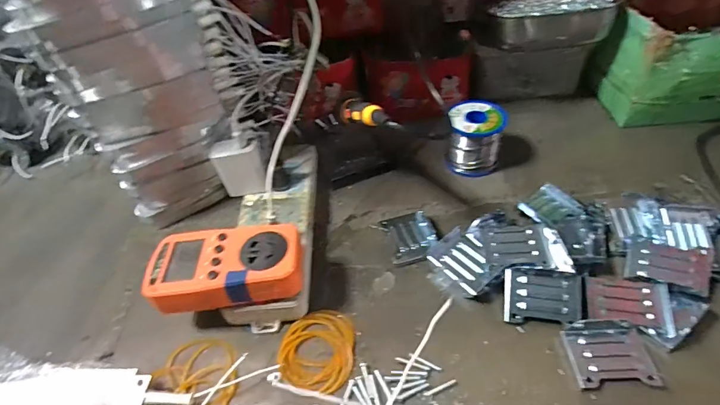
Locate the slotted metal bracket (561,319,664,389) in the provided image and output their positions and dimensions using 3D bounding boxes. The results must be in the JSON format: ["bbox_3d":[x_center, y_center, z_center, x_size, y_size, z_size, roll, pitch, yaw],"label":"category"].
[{"bbox_3d":[0.195,0.117,0.323,0.060,0.012,0.050,-4,46,3],"label":"slotted metal bracket"}]

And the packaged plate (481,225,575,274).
[{"bbox_3d":[0.154,0.040,0.383,0.074,0.009,0.048,3,53,9],"label":"packaged plate"}]

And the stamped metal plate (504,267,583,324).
[{"bbox_3d":[0.156,0.080,0.352,0.062,0.005,0.046,3,72,12],"label":"stamped metal plate"}]

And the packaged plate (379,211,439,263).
[{"bbox_3d":[0.053,0.034,0.432,0.049,0.012,0.060,-15,46,-7],"label":"packaged plate"}]

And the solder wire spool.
[{"bbox_3d":[0.138,-0.077,0.493,0.062,0.068,0.062,3,47,9],"label":"solder wire spool"}]

